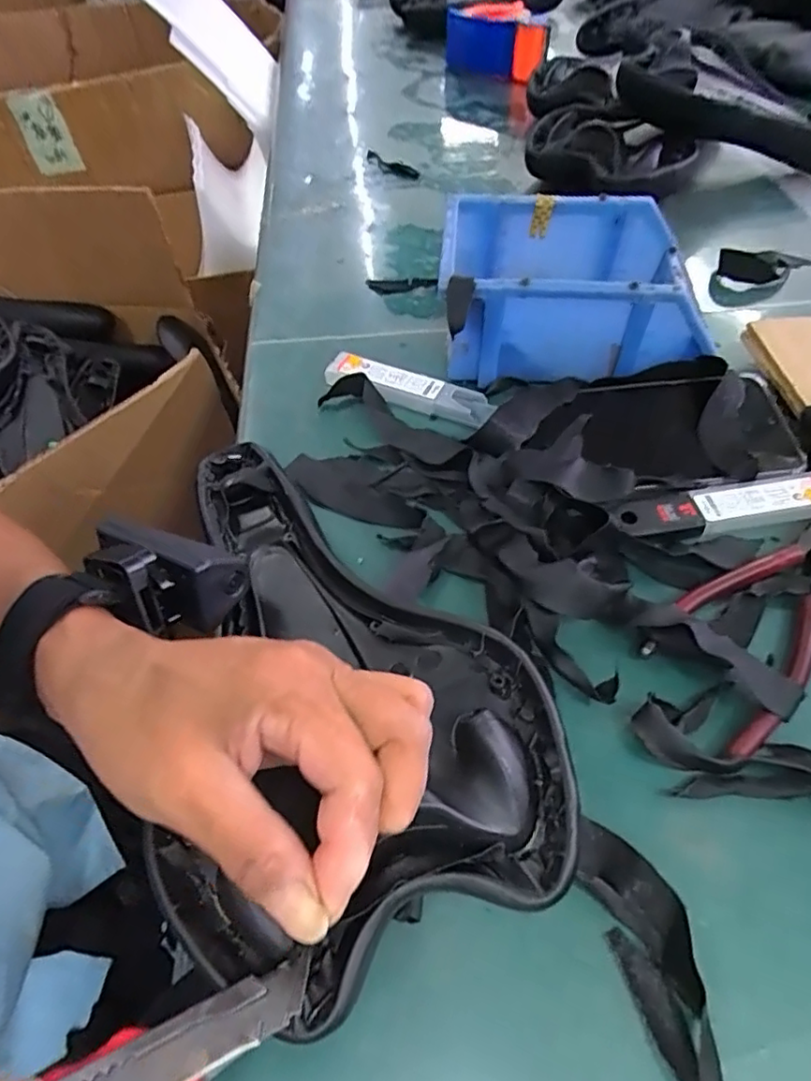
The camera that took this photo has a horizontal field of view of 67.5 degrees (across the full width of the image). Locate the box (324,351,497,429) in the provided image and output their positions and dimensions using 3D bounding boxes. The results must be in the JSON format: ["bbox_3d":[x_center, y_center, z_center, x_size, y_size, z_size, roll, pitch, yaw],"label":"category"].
[{"bbox_3d":[0.001,-0.104,0.405,0.115,0.007,0.028,20,56,16],"label":"box"}]

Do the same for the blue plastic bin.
[{"bbox_3d":[0.109,-0.167,0.401,0.162,0.061,0.132,4,54,4],"label":"blue plastic bin"}]

